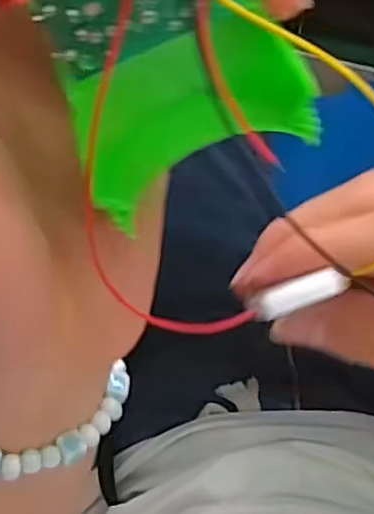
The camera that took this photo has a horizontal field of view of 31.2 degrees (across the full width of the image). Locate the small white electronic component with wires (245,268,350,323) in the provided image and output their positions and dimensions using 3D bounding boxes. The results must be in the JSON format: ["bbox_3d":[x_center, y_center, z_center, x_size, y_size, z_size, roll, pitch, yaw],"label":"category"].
[{"bbox_3d":[0.029,0.010,0.172,0.025,0.004,0.007,-19,87,1],"label":"small white electronic component with wires"}]

